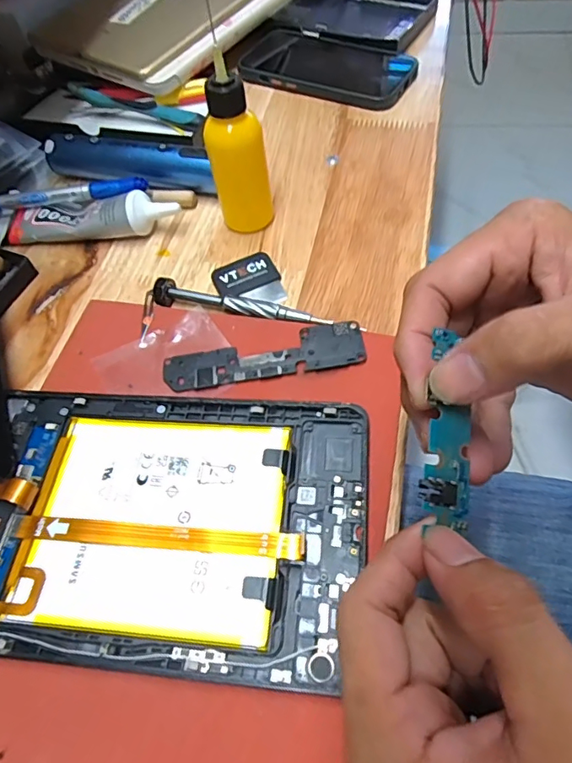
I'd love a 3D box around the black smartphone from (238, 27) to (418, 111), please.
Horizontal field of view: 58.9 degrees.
[{"bbox_3d":[0.037,-0.275,0.436,0.143,0.015,0.077,23,63,21],"label":"black smartphone"}]

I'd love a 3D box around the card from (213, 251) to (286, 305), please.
[{"bbox_3d":[-0.023,-0.062,0.318,0.039,0.006,0.038,-23,57,-8],"label":"card"}]

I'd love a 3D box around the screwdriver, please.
[{"bbox_3d":[-0.021,-0.043,0.298,0.122,0.009,0.014,11,59,14],"label":"screwdriver"}]

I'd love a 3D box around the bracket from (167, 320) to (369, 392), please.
[{"bbox_3d":[-0.012,-0.014,0.276,0.108,0.008,0.029,-10,56,1],"label":"bracket"}]

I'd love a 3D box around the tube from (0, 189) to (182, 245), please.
[{"bbox_3d":[-0.142,-0.113,0.351,0.137,0.032,0.031,-2,57,6],"label":"tube"}]

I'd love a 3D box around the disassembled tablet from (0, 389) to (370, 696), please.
[{"bbox_3d":[-0.067,0.060,0.230,0.200,0.011,0.120,2,57,8],"label":"disassembled tablet"}]

